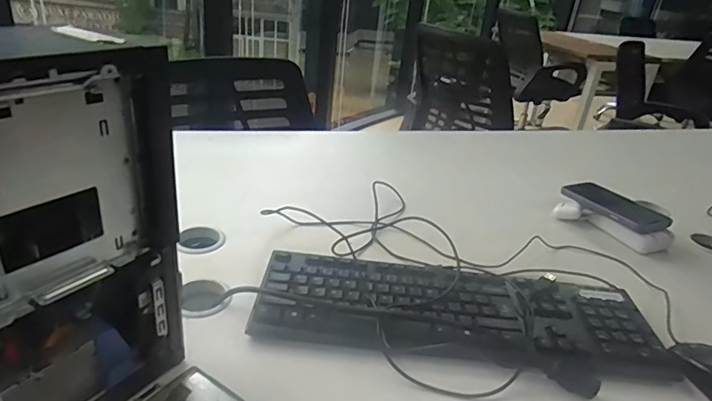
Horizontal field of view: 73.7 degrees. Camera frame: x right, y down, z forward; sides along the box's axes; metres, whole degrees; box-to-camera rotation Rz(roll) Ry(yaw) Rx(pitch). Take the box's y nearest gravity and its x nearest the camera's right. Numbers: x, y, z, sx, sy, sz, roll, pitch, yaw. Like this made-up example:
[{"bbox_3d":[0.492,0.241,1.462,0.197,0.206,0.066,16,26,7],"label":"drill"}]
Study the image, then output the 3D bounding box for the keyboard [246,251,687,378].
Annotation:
[{"bbox_3d":[0.114,0.128,0.545,0.447,0.039,0.150,7,27,1],"label":"keyboard"}]

